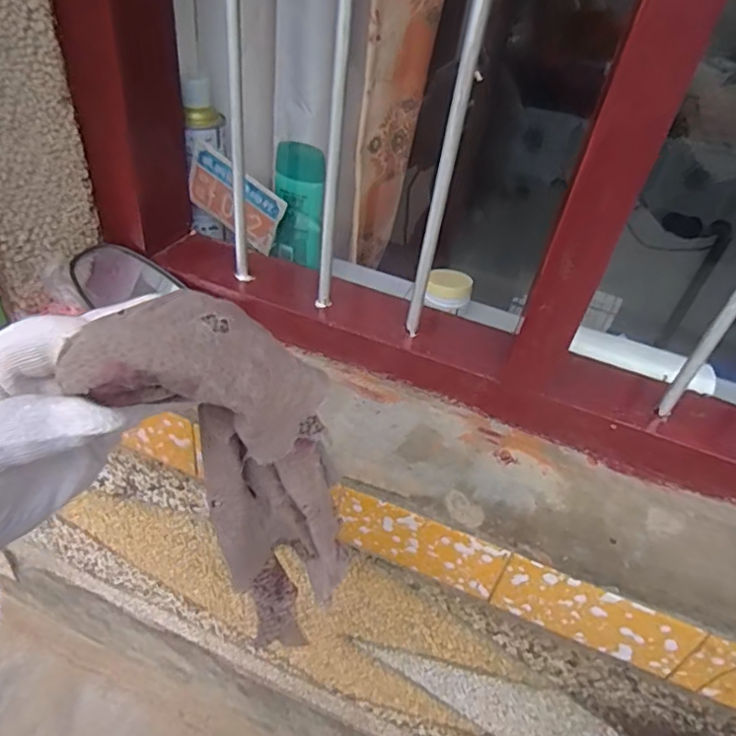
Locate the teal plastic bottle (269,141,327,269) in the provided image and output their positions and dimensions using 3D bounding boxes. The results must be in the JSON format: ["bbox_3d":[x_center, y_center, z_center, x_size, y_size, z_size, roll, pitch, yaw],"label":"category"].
[{"bbox_3d":[-0.079,-0.182,0.631,0.067,0.125,0.052,6,45,-1],"label":"teal plastic bottle"}]

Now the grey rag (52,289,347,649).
[{"bbox_3d":[-0.063,0.083,0.337,0.094,0.296,0.047,-16,45,-8],"label":"grey rag"}]

